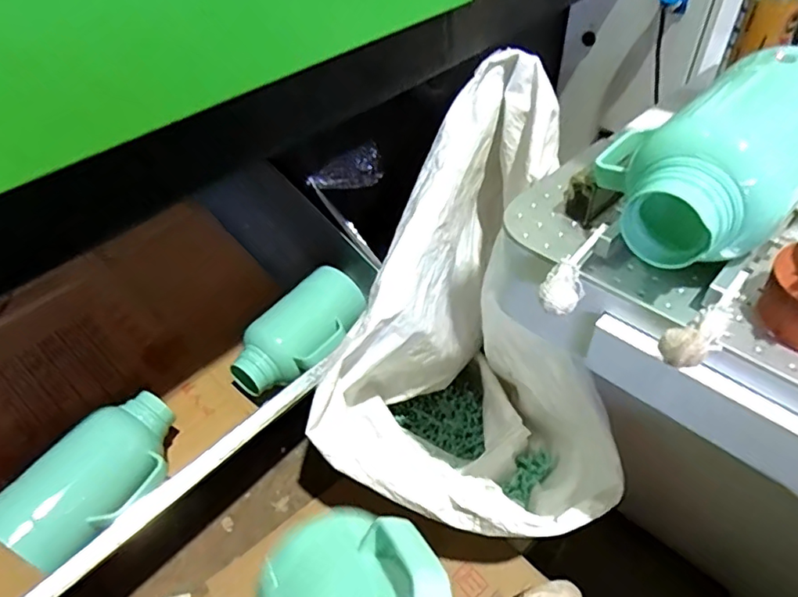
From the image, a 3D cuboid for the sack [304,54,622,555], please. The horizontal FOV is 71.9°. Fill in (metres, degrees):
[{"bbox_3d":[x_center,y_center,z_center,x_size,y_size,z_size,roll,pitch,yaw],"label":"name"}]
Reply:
[{"bbox_3d":[0.084,0.060,0.928,0.392,0.616,0.653,-2,44,2],"label":"sack"}]

